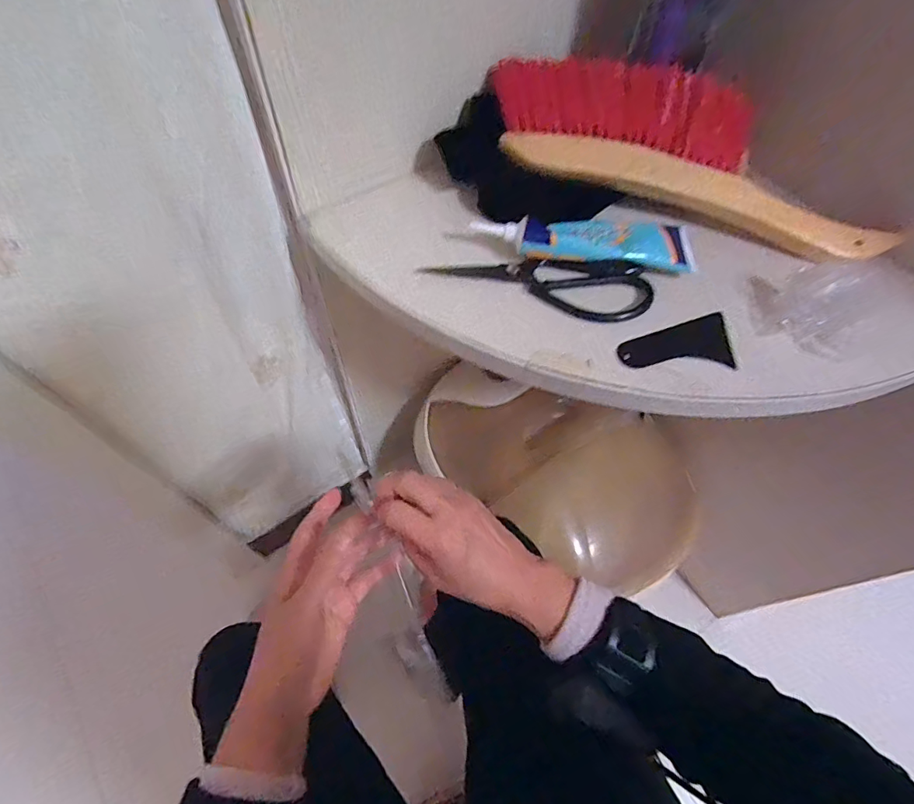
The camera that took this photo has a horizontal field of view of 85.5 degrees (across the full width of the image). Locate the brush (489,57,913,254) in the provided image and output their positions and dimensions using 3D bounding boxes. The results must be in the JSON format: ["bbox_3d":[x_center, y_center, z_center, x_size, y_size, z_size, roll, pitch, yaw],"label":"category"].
[{"bbox_3d":[0.203,-0.220,0.434,0.360,0.070,0.099,17,61,6],"label":"brush"}]

